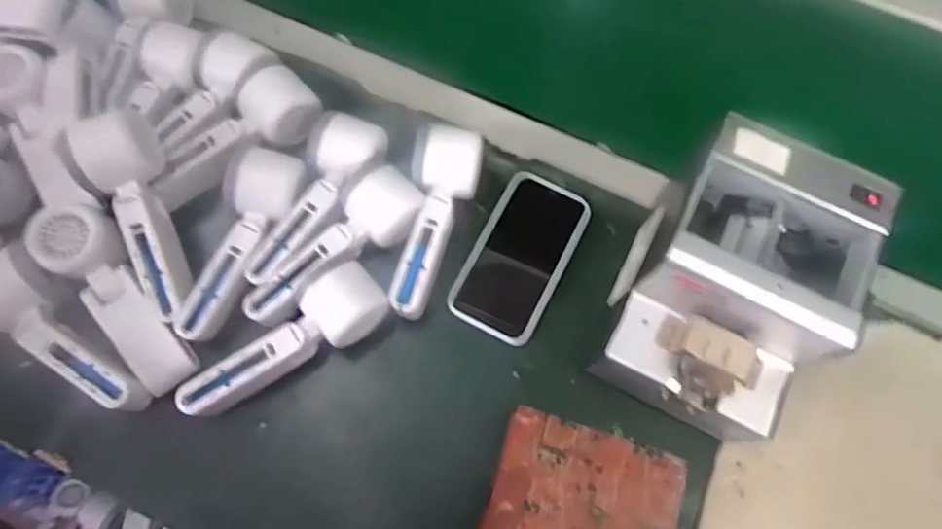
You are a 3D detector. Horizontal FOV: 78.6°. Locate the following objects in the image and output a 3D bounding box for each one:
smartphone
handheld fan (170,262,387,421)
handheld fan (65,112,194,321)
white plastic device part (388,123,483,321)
[{"bbox_3d":[0.044,-0.009,0.500,0.078,0.008,0.147,27,72,7],"label":"smartphone"},{"bbox_3d":[-0.143,0.063,0.447,0.166,0.046,0.054,-37,76,-14],"label":"handheld fan"},{"bbox_3d":[-0.255,-0.036,0.445,0.052,0.048,0.161,-20,91,-9],"label":"handheld fan"},{"bbox_3d":[-0.030,-0.036,0.476,0.051,0.052,0.161,11,70,2],"label":"white plastic device part"}]

